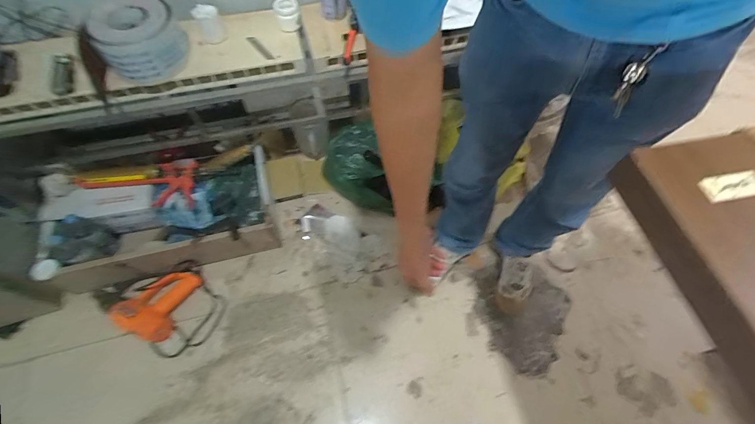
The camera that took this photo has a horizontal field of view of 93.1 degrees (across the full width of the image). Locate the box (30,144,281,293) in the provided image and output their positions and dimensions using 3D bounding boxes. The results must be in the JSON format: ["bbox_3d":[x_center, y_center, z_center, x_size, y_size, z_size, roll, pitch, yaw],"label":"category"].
[{"bbox_3d":[-0.642,0.007,1.117,0.618,0.207,0.351,-13,62,-8],"label":"box"}]

